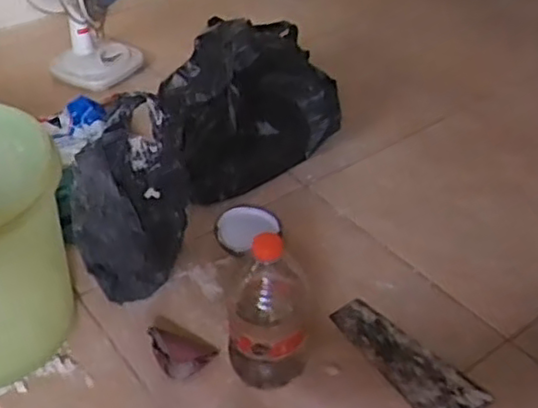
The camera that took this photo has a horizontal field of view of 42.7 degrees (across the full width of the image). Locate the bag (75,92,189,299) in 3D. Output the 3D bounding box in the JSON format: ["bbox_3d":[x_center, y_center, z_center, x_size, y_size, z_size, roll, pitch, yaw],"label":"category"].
[{"bbox_3d":[-0.183,-0.009,0.945,0.115,0.189,0.217,8,40,10],"label":"bag"}]

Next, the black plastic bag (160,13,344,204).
[{"bbox_3d":[-0.052,-0.178,1.150,0.286,0.190,0.250,-27,46,-29],"label":"black plastic bag"}]

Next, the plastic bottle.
[{"bbox_3d":[0.000,0.110,0.780,0.083,0.199,0.084,3,39,5],"label":"plastic bottle"}]

